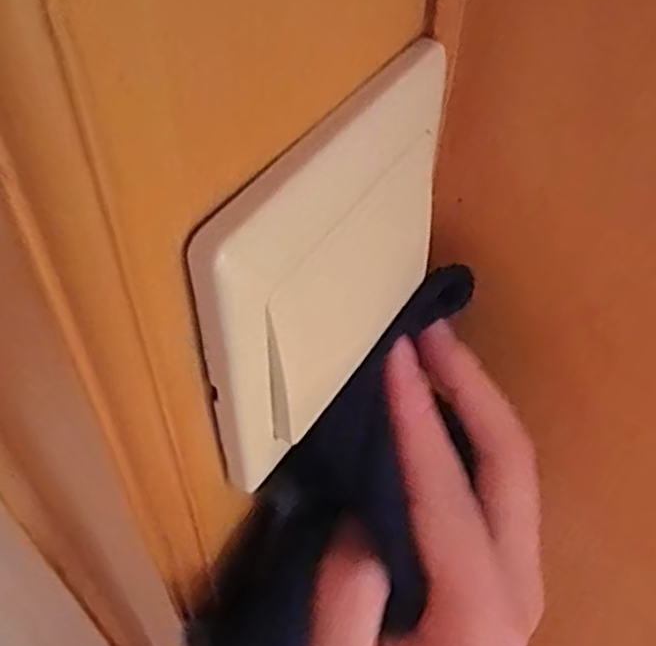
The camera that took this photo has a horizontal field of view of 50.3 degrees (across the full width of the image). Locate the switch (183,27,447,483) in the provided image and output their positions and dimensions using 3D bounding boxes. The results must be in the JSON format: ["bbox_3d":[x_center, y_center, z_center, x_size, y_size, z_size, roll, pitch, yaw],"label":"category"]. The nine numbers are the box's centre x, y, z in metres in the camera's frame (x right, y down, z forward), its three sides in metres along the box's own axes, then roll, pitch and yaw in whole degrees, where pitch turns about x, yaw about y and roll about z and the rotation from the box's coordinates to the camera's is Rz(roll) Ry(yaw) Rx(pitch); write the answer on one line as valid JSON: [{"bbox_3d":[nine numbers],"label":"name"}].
[{"bbox_3d":[0.002,-0.012,0.160,0.014,0.074,0.083,28,55,20],"label":"switch"}]

